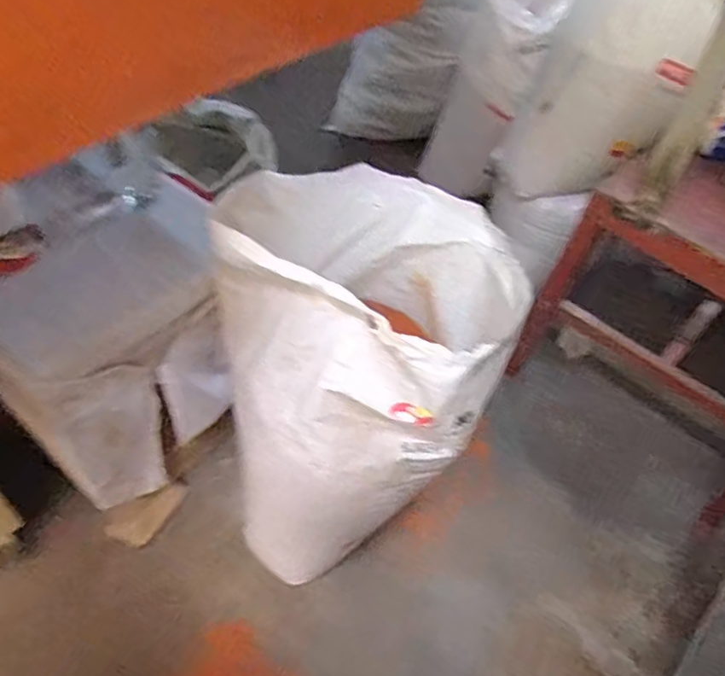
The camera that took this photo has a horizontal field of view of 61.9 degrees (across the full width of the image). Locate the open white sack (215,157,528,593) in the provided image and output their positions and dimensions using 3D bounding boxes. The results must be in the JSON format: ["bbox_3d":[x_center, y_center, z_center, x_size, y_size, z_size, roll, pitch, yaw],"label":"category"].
[{"bbox_3d":[-0.017,0.084,0.946,0.367,0.580,0.340,-6,51,-10],"label":"open white sack"}]

